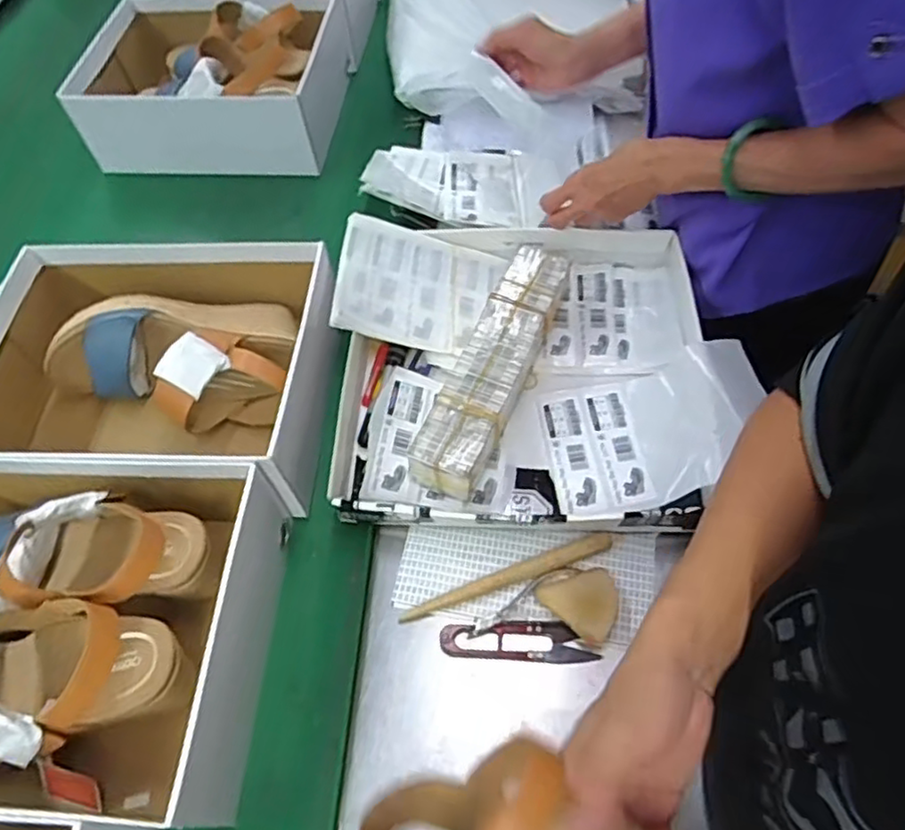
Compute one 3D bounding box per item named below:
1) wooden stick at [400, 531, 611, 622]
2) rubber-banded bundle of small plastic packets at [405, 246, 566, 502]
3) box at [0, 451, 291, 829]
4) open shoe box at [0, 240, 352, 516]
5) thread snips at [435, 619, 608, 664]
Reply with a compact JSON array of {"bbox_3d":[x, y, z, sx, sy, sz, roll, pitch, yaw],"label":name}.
[{"bbox_3d":[0.045,0.131,0.527,0.176,0.014,0.015,-19,57,-5],"label":"wooden stick"},{"bbox_3d":[0.044,-0.052,0.611,0.061,0.052,0.268,19,62,19],"label":"rubber-banded bundle of small plastic packets"},{"bbox_3d":[-0.304,0.156,0.483,0.309,0.106,0.232,-1,57,7],"label":"box"},{"bbox_3d":[-0.267,-0.042,0.622,0.321,0.105,0.223,1,58,8],"label":"open shoe box"},{"bbox_3d":[0.050,0.173,0.504,0.116,0.007,0.029,-1,57,6],"label":"thread snips"}]

